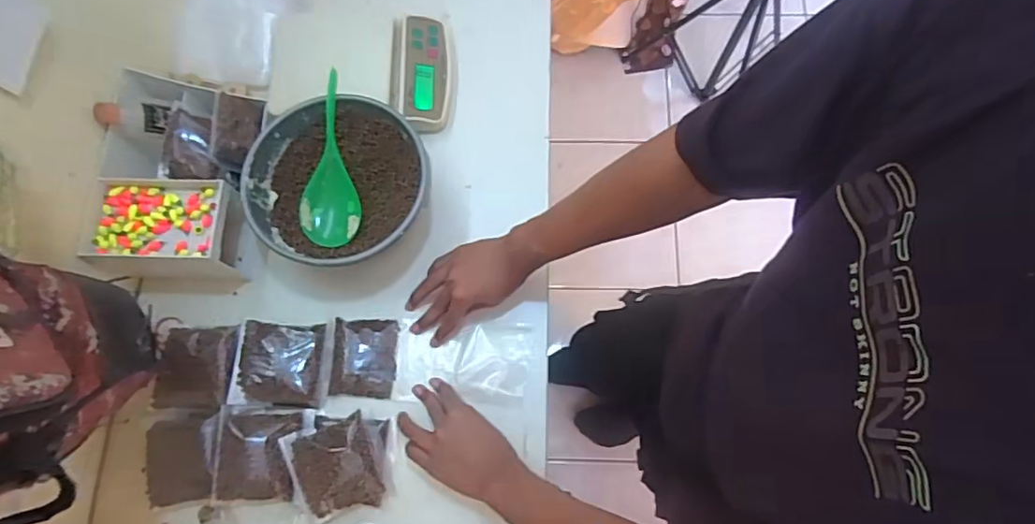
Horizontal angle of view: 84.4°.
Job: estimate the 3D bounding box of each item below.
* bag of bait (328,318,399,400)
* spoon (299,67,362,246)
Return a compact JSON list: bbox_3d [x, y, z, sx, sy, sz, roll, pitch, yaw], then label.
[{"bbox_3d":[-0.177,0.109,0.657,0.072,0.014,0.088,0,74,1],"label":"bag of bait"},{"bbox_3d":[-0.210,-0.112,0.642,0.063,0.028,0.184,2,94,1],"label":"spoon"}]

